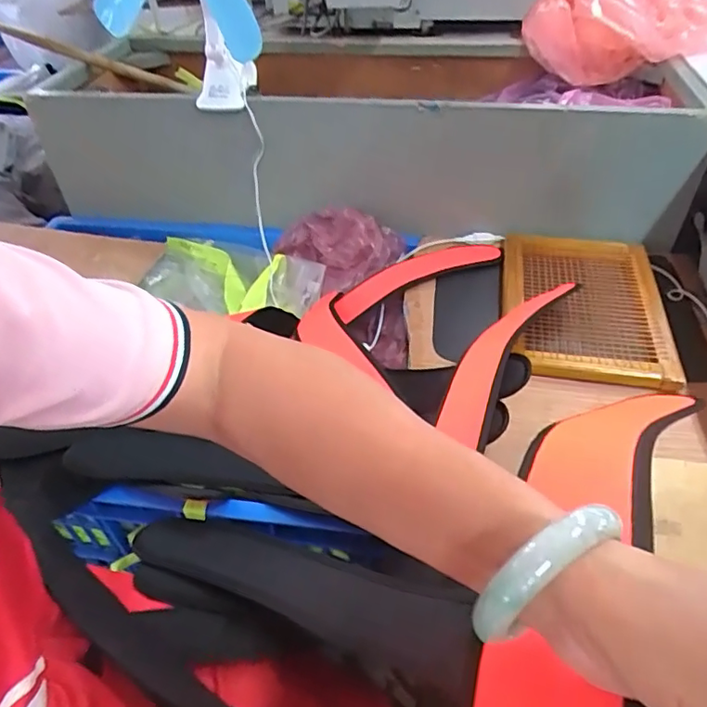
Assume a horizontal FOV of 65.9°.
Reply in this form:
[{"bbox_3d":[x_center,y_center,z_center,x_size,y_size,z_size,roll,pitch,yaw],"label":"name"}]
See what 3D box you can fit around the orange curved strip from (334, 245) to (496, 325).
[{"bbox_3d":[0.112,-0.139,0.961,0.302,0.040,0.063,-22,46,-1],"label":"orange curved strip"}]

